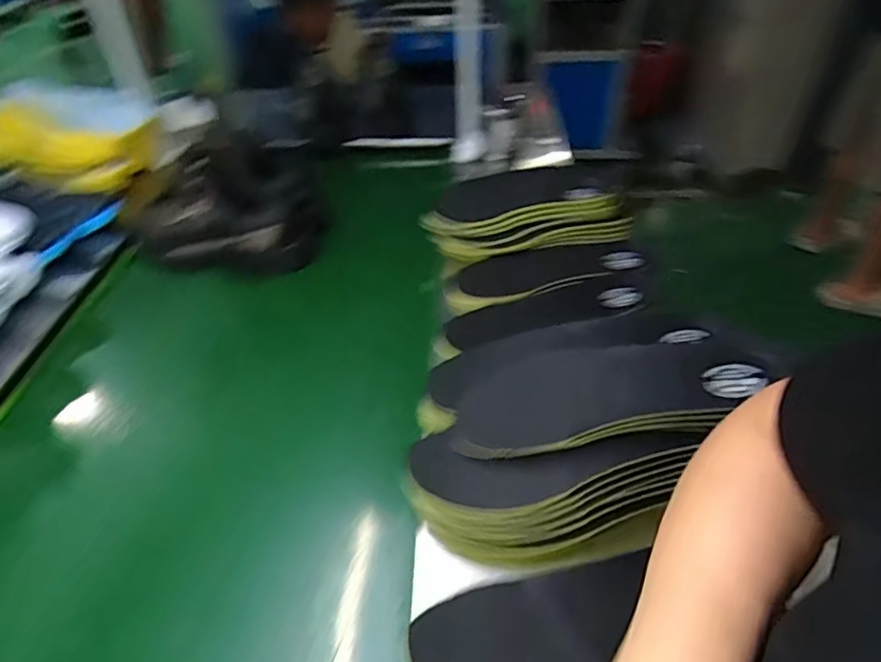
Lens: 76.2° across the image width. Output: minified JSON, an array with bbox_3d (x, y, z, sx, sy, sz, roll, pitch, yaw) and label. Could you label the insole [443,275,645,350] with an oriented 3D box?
[{"bbox_3d":[0.138,-0.028,0.747,0.262,0.017,0.068,-11,43,-9],"label":"insole"}]

